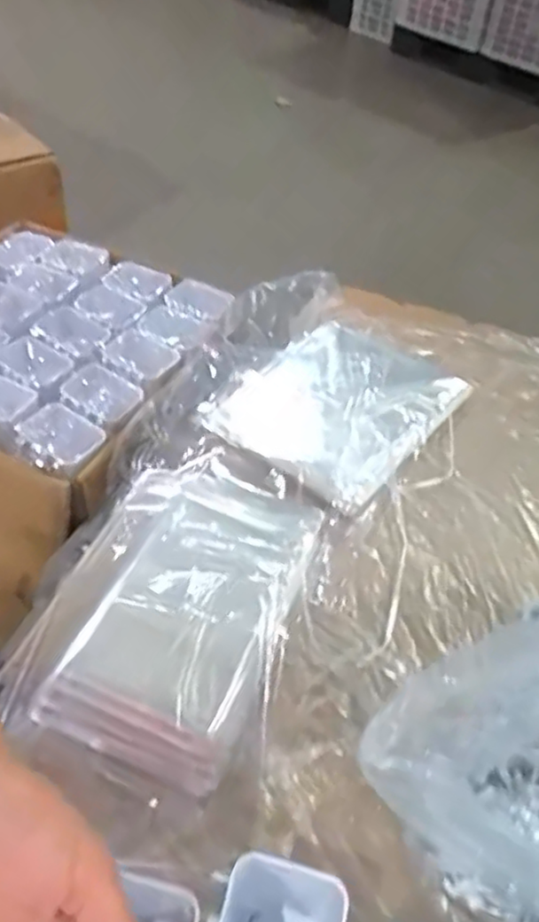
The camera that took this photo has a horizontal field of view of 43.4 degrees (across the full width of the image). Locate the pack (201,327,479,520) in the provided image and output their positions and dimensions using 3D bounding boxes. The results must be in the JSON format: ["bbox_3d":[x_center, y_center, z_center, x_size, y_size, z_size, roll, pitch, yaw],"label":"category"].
[{"bbox_3d":[0.073,-0.066,0.737,0.208,0.032,0.230,36,54,24],"label":"pack"}]

